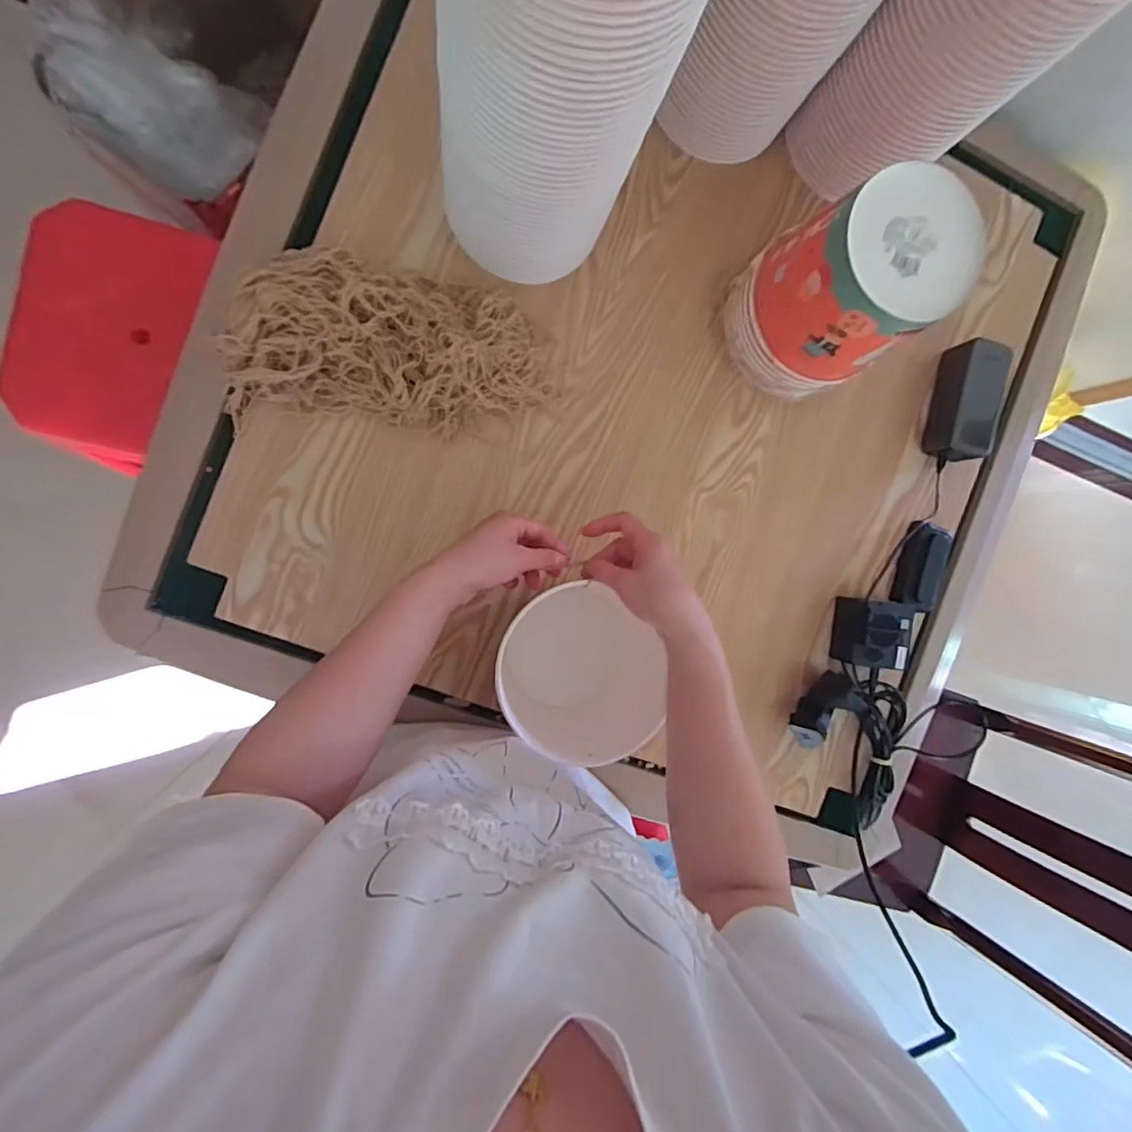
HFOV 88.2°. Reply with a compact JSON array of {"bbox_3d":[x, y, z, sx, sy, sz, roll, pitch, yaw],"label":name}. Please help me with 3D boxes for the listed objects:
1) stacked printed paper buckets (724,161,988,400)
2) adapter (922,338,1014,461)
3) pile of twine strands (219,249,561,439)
[{"bbox_3d":[0.267,-0.266,0.576,0.145,0.194,0.146,-34,98,-7],"label":"stacked printed paper buckets"},{"bbox_3d":[0.470,-0.191,0.685,0.056,0.055,0.133,8,91,-11],"label":"adapter"},{"bbox_3d":[-0.165,-0.218,0.572,0.305,0.071,0.159,6,92,-11],"label":"pile of twine strands"}]

